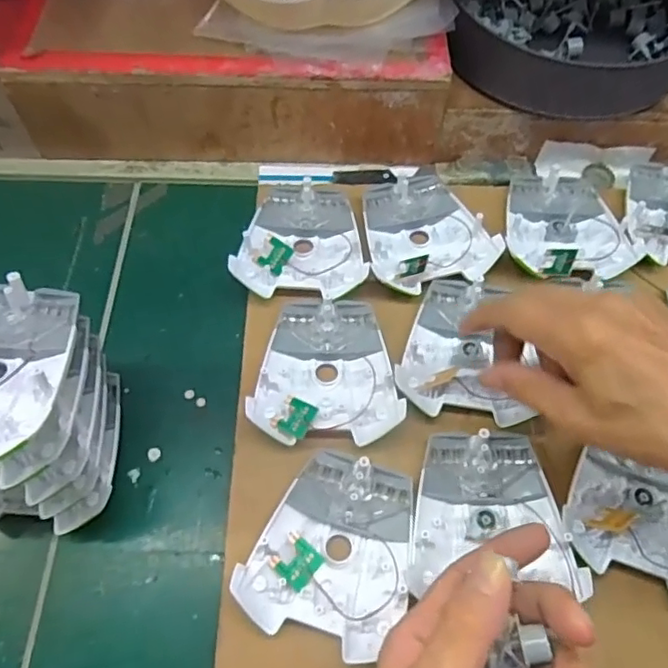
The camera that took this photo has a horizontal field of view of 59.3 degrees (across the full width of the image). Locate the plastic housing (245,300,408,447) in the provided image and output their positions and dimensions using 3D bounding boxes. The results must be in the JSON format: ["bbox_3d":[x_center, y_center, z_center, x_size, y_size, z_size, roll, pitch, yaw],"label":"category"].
[{"bbox_3d":[-0.004,0.024,0.413,0.096,0.020,0.108,2,62,-1],"label":"plastic housing"}]

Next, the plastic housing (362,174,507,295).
[{"bbox_3d":[0.071,-0.084,0.469,0.095,0.018,0.105,-13,64,-9],"label":"plastic housing"}]

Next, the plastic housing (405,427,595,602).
[{"bbox_3d":[0.094,0.106,0.361,0.097,0.018,0.095,0,60,1],"label":"plastic housing"}]

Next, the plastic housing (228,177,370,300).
[{"bbox_3d":[-0.024,-0.074,0.469,0.097,0.028,0.106,2,62,-1],"label":"plastic housing"}]

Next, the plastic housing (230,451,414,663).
[{"bbox_3d":[0.004,0.128,0.352,0.089,0.020,0.112,28,65,12],"label":"plastic housing"}]

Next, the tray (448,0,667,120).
[{"bbox_3d":[0.208,-0.284,0.518,0.213,0.063,0.199,1,62,-1],"label":"tray"}]

